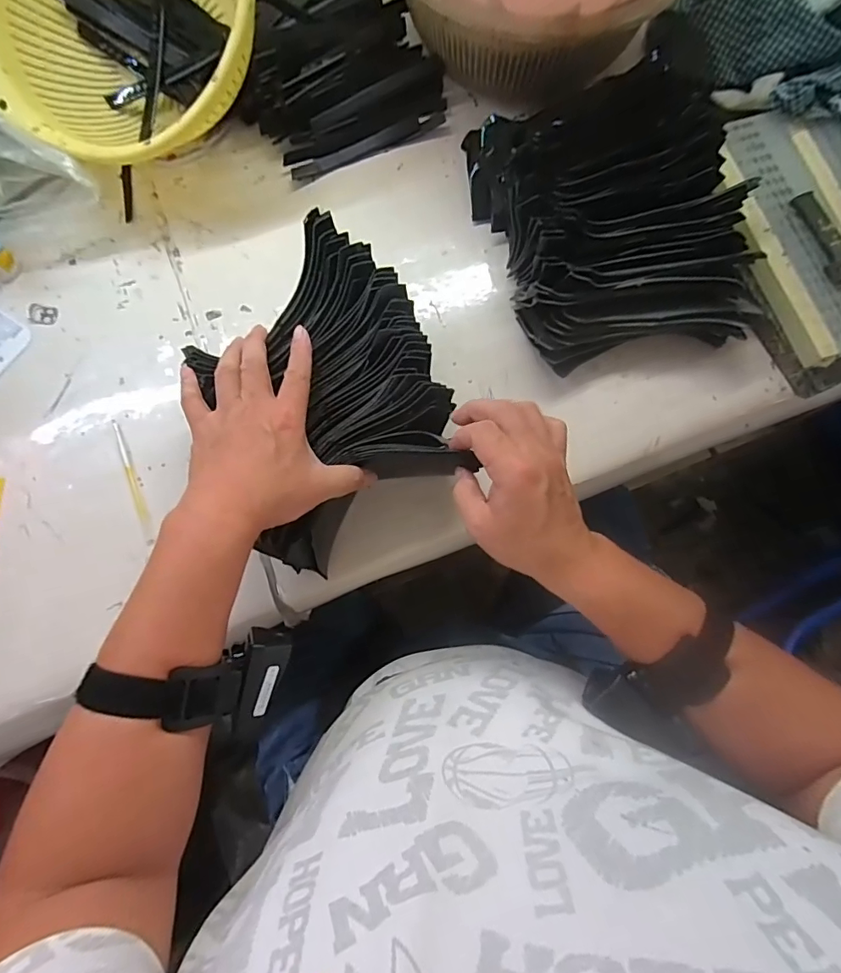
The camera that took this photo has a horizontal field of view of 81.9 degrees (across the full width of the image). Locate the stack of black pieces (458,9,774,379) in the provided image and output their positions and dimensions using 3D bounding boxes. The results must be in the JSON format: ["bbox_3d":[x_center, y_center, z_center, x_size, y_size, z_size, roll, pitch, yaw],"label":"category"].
[{"bbox_3d":[0.184,-0.266,0.469,0.240,0.087,0.279,-13,80,-2],"label":"stack of black pieces"}]

